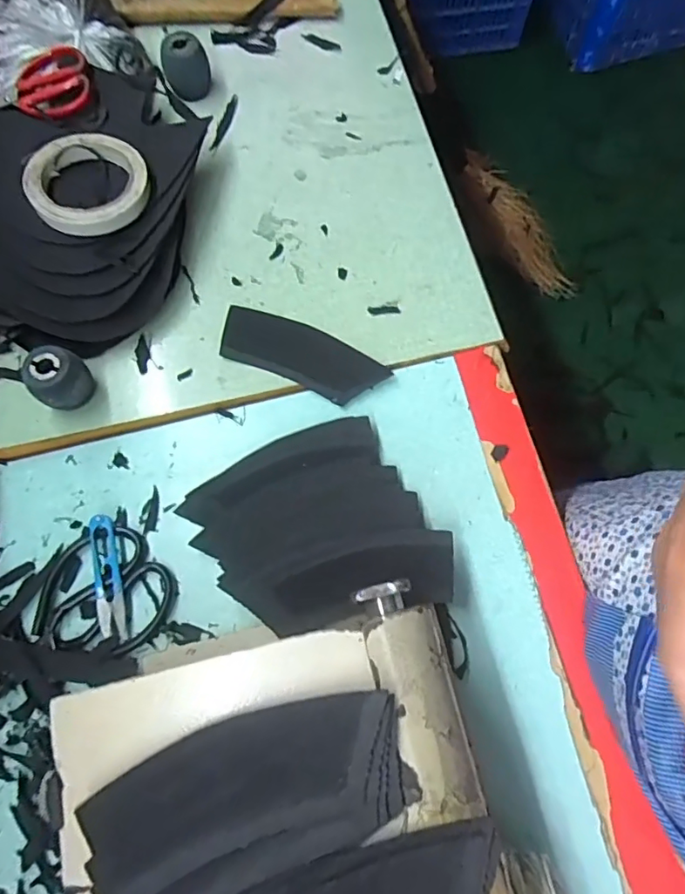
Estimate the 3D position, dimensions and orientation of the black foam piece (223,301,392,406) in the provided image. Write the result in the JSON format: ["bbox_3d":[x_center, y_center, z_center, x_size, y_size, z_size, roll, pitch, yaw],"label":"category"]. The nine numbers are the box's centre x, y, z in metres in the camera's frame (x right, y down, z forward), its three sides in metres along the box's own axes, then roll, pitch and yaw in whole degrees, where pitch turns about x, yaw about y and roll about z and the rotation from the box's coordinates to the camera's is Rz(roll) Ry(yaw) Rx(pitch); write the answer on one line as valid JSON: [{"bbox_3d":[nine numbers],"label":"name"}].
[{"bbox_3d":[-0.037,-0.086,0.500,0.156,0.005,0.058,22,75,6],"label":"black foam piece"}]

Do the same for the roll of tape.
[{"bbox_3d":[-0.229,-0.239,0.482,0.102,0.020,0.100,0,74,0],"label":"roll of tape"}]

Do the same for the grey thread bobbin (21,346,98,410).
[{"bbox_3d":[-0.242,-0.056,0.463,0.042,0.050,0.046,0,74,0],"label":"grey thread bobbin"}]

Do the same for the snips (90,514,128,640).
[{"bbox_3d":[-0.196,0.107,0.443,0.021,0.009,0.101,-13,74,-4],"label":"snips"}]

